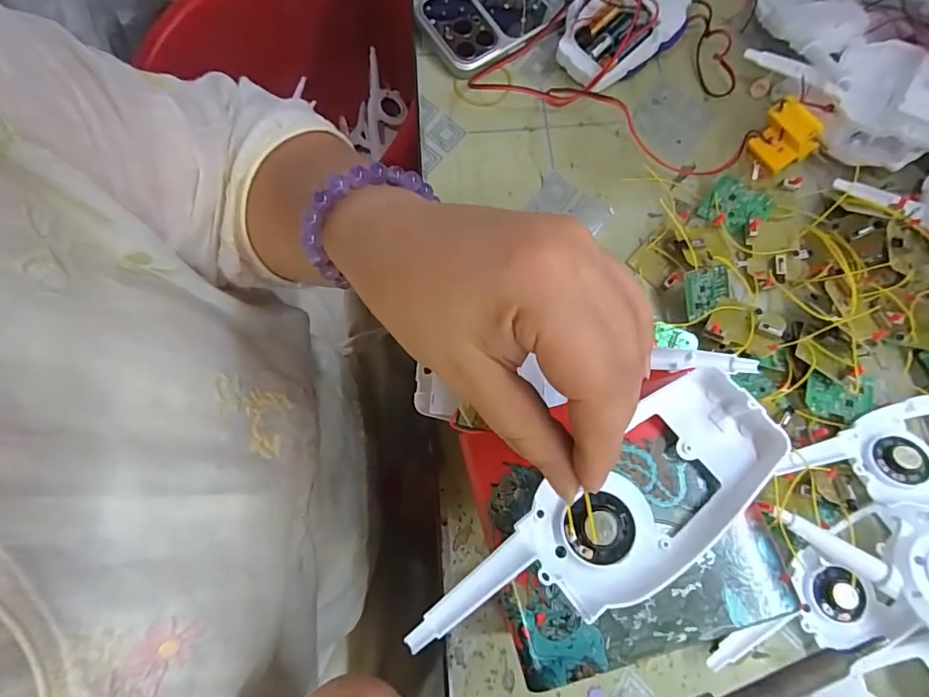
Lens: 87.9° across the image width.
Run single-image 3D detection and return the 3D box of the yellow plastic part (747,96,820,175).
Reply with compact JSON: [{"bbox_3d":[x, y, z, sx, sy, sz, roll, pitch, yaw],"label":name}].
[{"bbox_3d":[0.230,-0.151,0.347,0.026,0.039,0.038,-41,77,-9],"label":"yellow plastic part"}]

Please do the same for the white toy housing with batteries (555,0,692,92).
[{"bbox_3d":[0.149,-0.274,0.385,0.170,0.049,0.064,-38,77,-9],"label":"white toy housing with batteries"}]

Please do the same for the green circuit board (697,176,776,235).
[{"bbox_3d":[0.196,-0.102,0.348,0.043,0.006,0.033,30,98,12],"label":"green circuit board"}]

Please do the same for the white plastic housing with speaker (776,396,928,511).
[{"bbox_3d":[0.261,0.060,0.278,0.147,0.023,0.056,-15,74,-3],"label":"white plastic housing with speaker"}]

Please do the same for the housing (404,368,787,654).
[{"bbox_3d":[0.056,0.075,0.197,0.163,0.016,0.063,-32,76,-8],"label":"housing"}]

